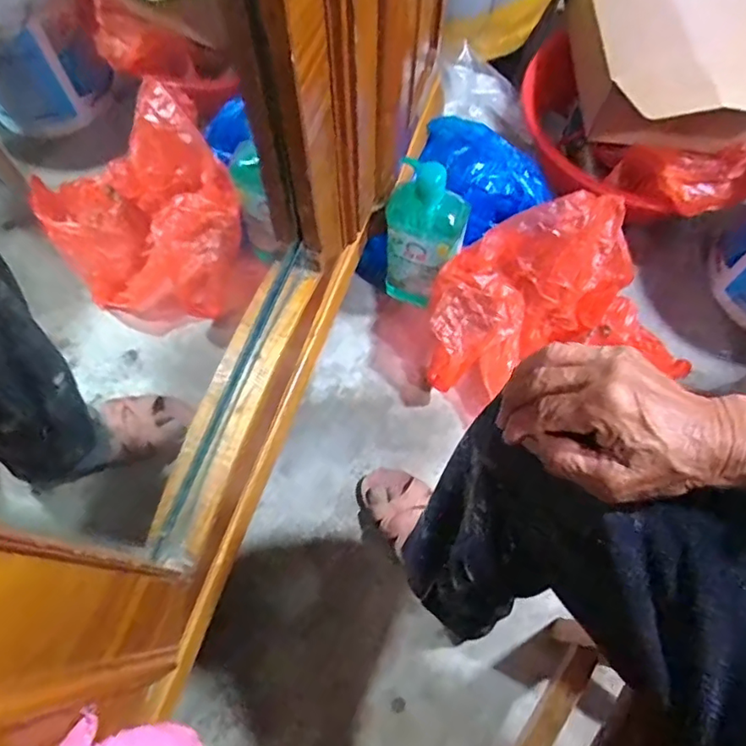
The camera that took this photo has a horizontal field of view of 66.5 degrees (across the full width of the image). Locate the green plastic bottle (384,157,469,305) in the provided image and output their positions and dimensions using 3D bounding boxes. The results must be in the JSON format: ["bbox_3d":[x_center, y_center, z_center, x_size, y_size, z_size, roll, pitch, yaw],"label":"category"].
[{"bbox_3d":[0.067,-0.176,0.765,0.096,0.256,0.049,10,67,4],"label":"green plastic bottle"}]

